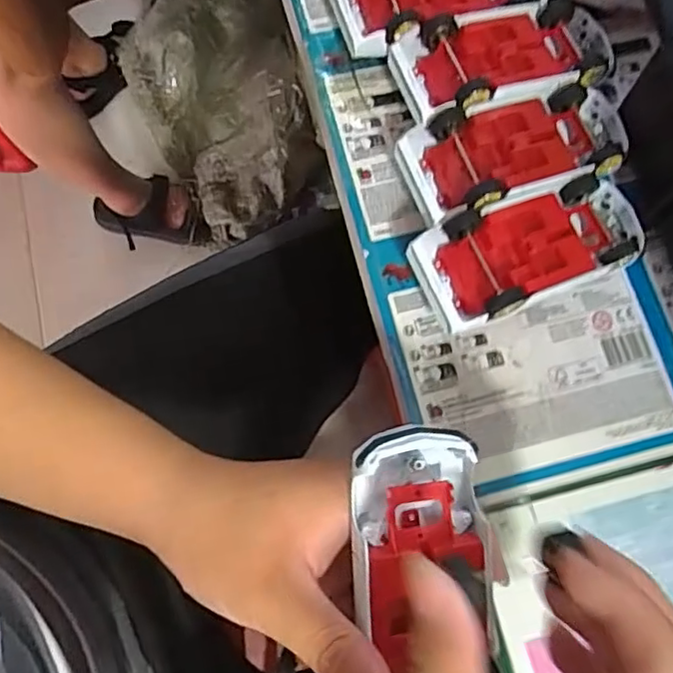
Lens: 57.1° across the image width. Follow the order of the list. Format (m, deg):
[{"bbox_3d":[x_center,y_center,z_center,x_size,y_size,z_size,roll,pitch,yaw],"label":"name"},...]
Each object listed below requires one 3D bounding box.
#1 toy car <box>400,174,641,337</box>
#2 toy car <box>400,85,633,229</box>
[{"bbox_3d":[0.104,-0.045,0.328,0.129,0.040,0.057,-22,76,-7],"label":"toy car"},{"bbox_3d":[0.099,-0.102,0.343,0.131,0.037,0.057,-20,76,-7],"label":"toy car"}]

